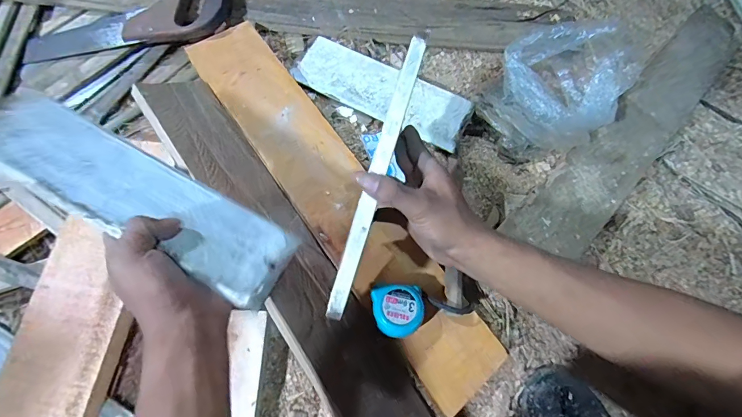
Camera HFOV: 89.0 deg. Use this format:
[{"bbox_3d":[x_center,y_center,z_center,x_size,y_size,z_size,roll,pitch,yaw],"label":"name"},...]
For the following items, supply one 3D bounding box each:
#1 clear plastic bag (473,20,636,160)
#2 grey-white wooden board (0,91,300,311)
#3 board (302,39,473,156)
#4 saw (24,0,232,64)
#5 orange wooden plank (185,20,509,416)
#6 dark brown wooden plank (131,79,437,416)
[{"bbox_3d":[0.247,-0.163,0.505,0.174,0.117,0.149,-16,76,-10],"label":"clear plastic bag"},{"bbox_3d":[-0.193,-0.013,0.310,0.269,0.010,0.079,31,42,-4],"label":"grey-white wooden board"},{"bbox_3d":[0.015,-0.172,0.561,0.262,0.028,0.088,29,75,4],"label":"board"},{"bbox_3d":[-0.350,-0.275,0.539,0.300,0.033,0.097,-11,76,-6],"label":"saw"},{"bbox_3d":[-0.044,-0.023,0.486,0.109,0.027,0.572,-34,80,-11],"label":"orange wooden plank"},{"bbox_3d":[-0.096,0.072,0.453,0.107,0.013,0.576,-29,79,-44],"label":"dark brown wooden plank"}]

